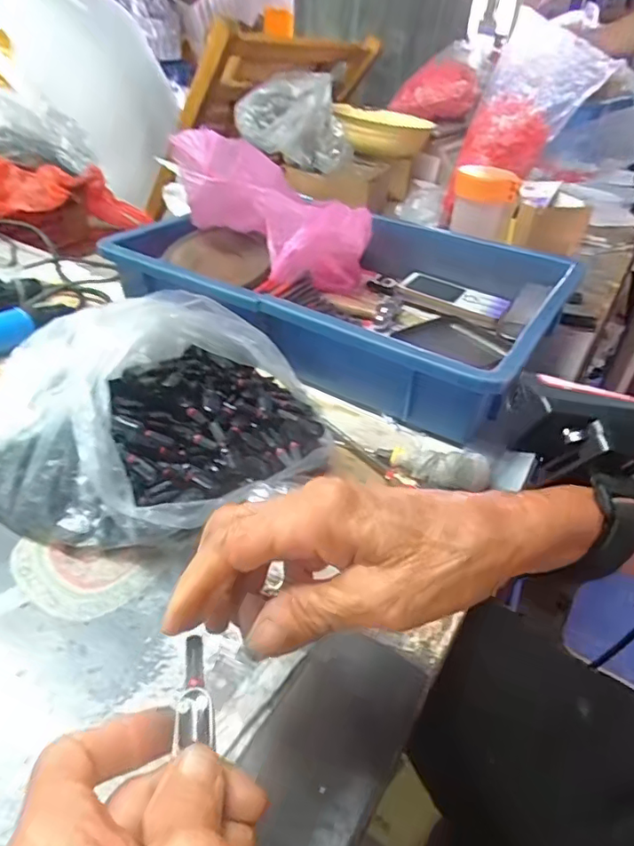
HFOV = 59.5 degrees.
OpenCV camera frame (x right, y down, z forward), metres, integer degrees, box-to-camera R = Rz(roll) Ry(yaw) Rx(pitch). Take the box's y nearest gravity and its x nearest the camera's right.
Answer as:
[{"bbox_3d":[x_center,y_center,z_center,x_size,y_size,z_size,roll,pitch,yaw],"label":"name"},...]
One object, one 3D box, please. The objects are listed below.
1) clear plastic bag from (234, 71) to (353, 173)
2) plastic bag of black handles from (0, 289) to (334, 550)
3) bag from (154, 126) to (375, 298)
[{"bbox_3d":[-0.037,-0.463,0.874,0.177,0.131,0.127,3,37,-2],"label":"clear plastic bag"},{"bbox_3d":[-0.110,-0.010,0.395,0.233,0.092,0.190,5,37,1],"label":"plastic bag of black handles"},{"bbox_3d":[-0.031,-0.211,0.583,0.179,0.144,0.162,-22,45,-30],"label":"bag"}]

